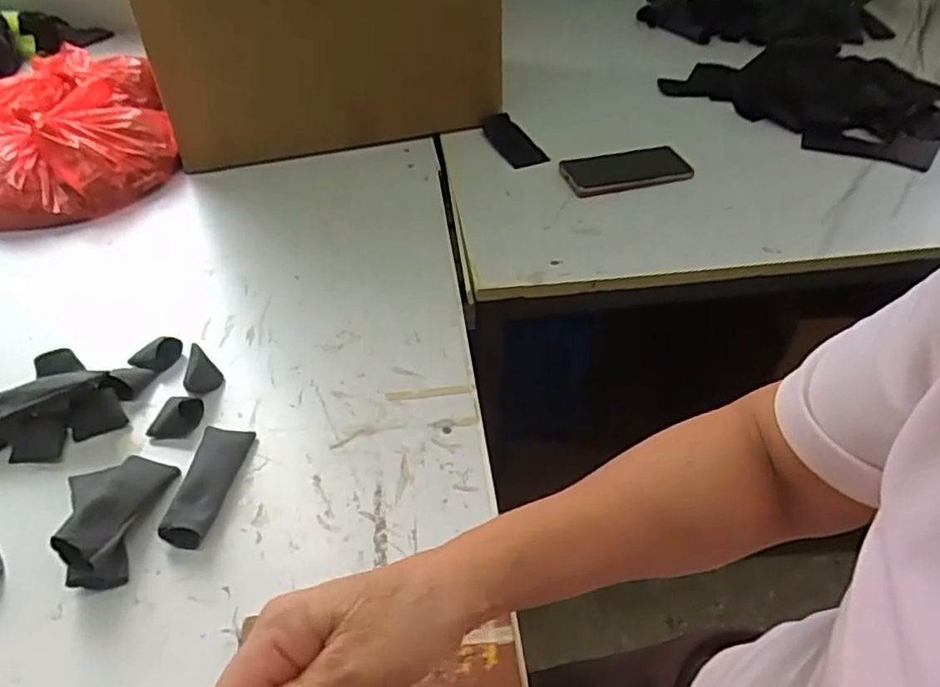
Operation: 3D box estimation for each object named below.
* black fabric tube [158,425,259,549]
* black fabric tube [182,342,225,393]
[{"bbox_3d":[-0.205,0.105,0.525,0.039,0.023,0.108,3,45,2],"label":"black fabric tube"},{"bbox_3d":[-0.241,0.026,0.601,0.025,0.032,0.033,11,45,10],"label":"black fabric tube"}]

